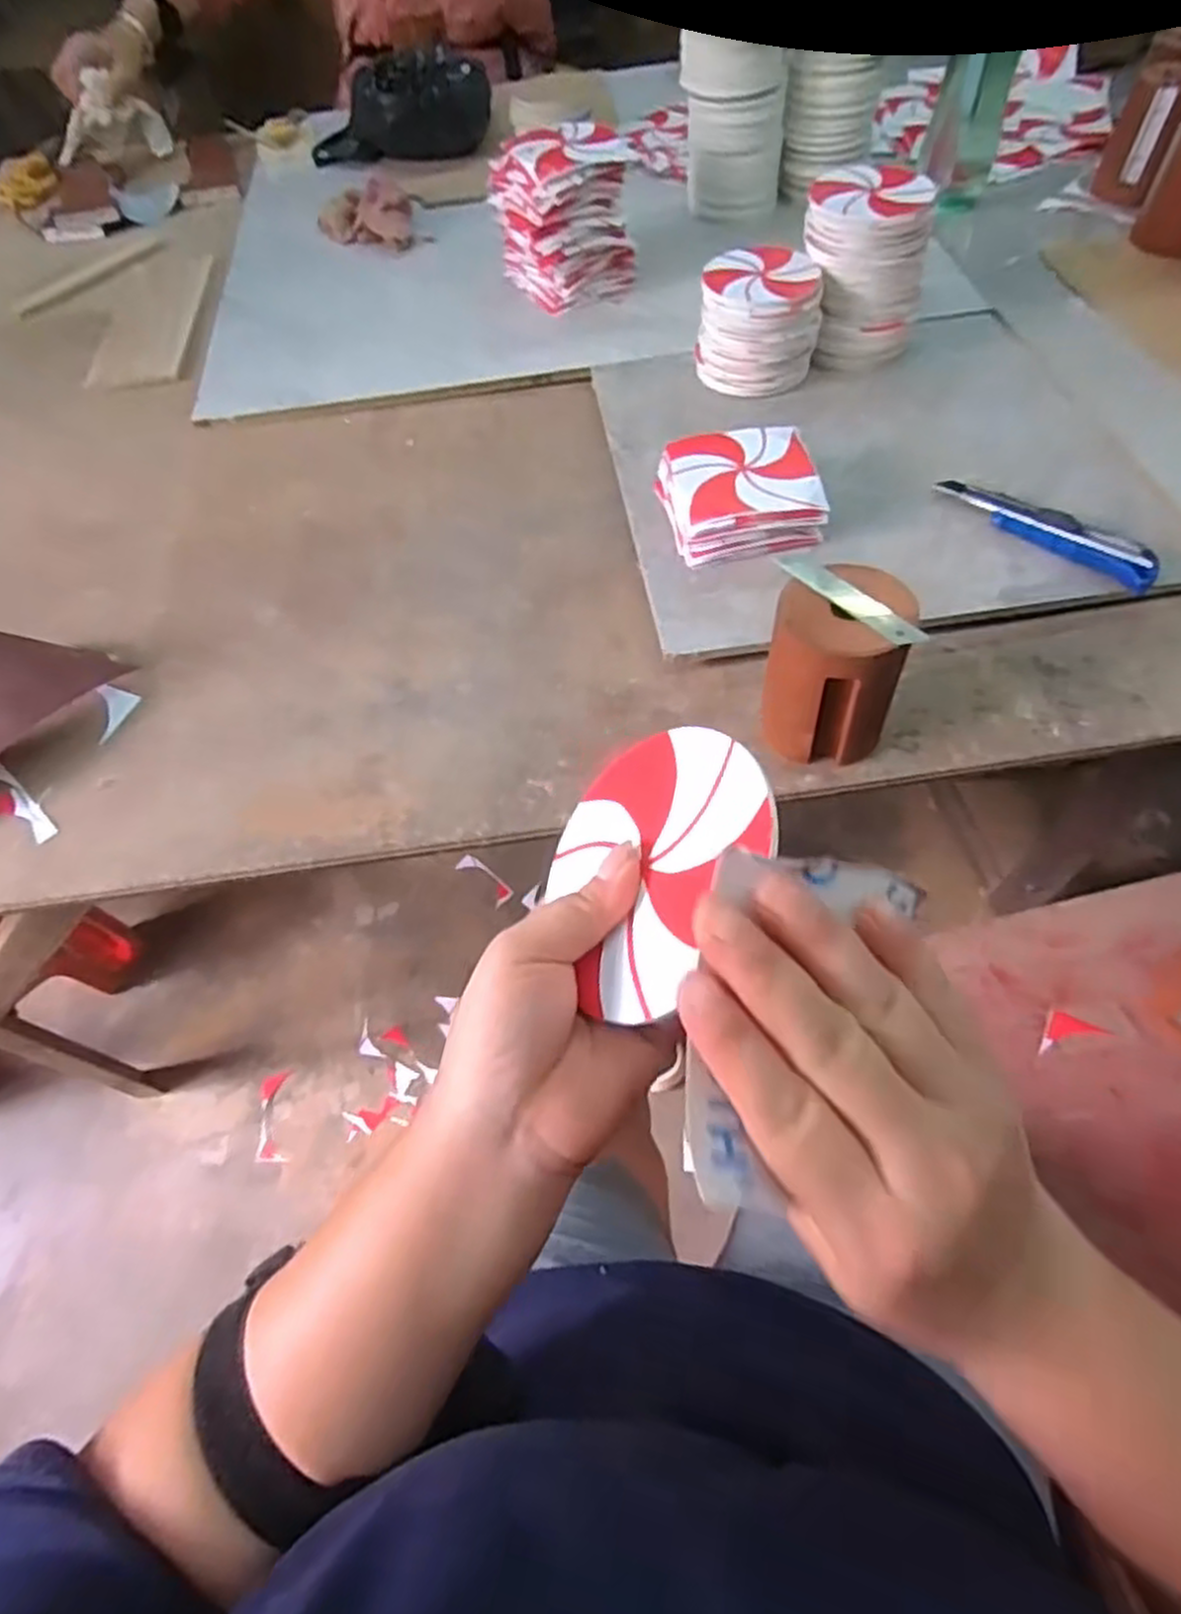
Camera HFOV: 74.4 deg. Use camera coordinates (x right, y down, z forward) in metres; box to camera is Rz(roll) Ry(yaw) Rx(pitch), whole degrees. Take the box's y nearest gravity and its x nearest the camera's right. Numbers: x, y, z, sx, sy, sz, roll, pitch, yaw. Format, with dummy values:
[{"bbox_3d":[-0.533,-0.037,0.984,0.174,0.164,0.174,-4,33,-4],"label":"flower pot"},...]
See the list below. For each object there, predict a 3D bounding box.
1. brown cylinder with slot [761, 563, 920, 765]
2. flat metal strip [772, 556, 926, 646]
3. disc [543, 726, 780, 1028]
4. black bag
[{"bbox_3d":[0.151,-0.086,0.479,0.078,0.092,0.083,18,62,15],"label":"brown cylinder with slot"},{"bbox_3d":[0.147,-0.121,0.448,0.020,0.008,0.100,-35,62,-17],"label":"flat metal strip"},{"bbox_3d":[0.017,0.016,0.265,0.092,0.005,0.090,-28,49,39],"label":"disc"},{"bbox_3d":[-0.247,-0.897,1.011,0.218,0.078,0.149,-25,59,-12],"label":"black bag"}]

